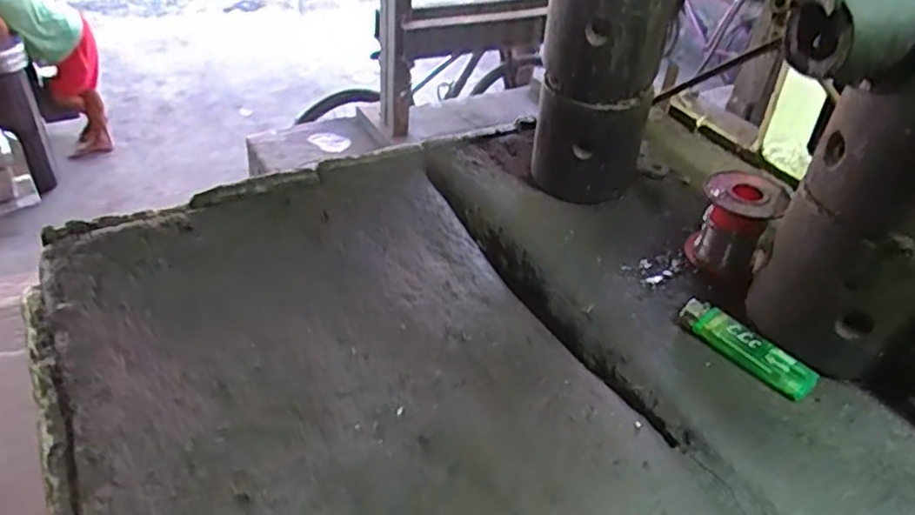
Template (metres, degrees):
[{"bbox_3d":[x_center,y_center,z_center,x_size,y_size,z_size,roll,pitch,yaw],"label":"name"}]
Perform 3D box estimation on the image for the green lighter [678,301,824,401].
[{"bbox_3d":[0.163,0.051,0.376,0.020,0.014,0.079,-30,49,-33],"label":"green lighter"}]

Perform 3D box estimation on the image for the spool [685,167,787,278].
[{"bbox_3d":[0.184,-0.023,0.437,0.047,0.056,0.047,1,39,-1],"label":"spool"}]

